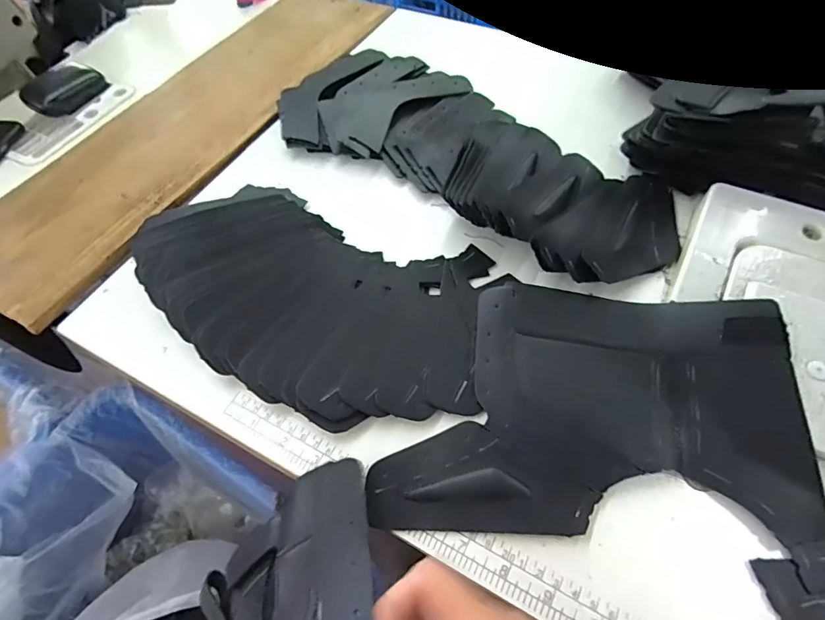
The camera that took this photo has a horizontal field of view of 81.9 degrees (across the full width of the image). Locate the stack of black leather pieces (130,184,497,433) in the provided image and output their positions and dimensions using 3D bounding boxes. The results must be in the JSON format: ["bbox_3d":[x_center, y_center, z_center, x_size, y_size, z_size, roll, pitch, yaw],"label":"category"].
[{"bbox_3d":[-0.082,-0.018,0.360,0.279,0.033,0.171,18,60,15],"label":"stack of black leather pieces"}]

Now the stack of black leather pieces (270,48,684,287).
[{"bbox_3d":[0.047,-0.147,0.433,0.391,0.034,0.178,38,67,24],"label":"stack of black leather pieces"}]

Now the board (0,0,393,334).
[{"bbox_3d":[-0.227,-0.213,0.502,0.158,0.021,0.520,21,61,16],"label":"board"}]

